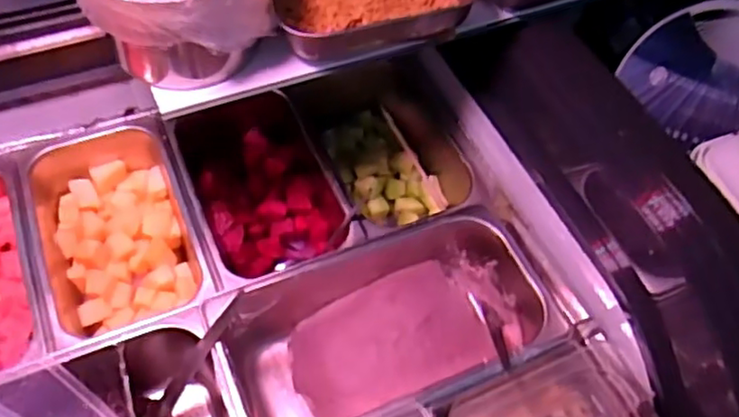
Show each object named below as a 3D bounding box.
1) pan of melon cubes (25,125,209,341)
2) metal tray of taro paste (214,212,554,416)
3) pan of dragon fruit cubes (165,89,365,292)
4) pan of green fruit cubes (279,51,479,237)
[{"bbox_3d":[-0.275,0.029,0.714,0.146,0.094,0.255,-18,58,-17],"label":"pan of melon cubes"},{"bbox_3d":[0.018,0.126,0.686,0.310,0.104,0.184,-12,56,-12],"label":"metal tray of taro paste"},{"bbox_3d":[-0.130,-0.018,0.760,0.154,0.082,0.253,-18,58,-17],"label":"pan of dragon fruit cubes"},{"bbox_3d":[0.015,-0.065,0.809,0.189,0.106,0.256,-9,56,-11],"label":"pan of green fruit cubes"}]

